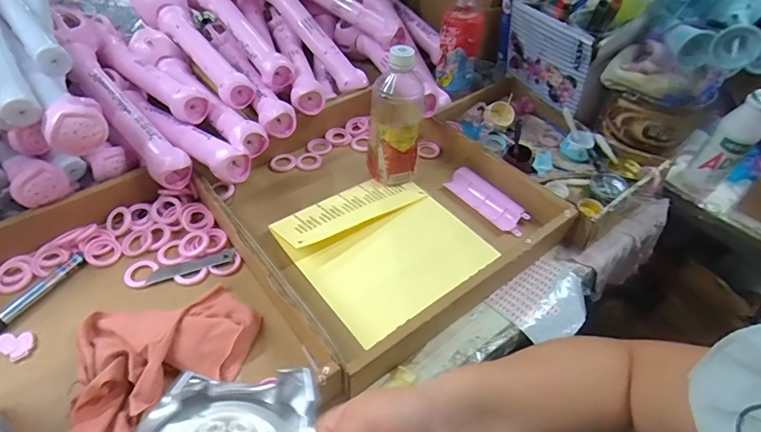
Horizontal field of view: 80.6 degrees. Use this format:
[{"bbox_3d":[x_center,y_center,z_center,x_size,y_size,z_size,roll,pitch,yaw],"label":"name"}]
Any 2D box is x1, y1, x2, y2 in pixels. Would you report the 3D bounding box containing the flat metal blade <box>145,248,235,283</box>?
[{"bbox_3d":[-0.221,0.058,0.525,0.098,0.004,0.020,-18,53,-19],"label":"flat metal blade"}]

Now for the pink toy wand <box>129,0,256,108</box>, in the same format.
[{"bbox_3d":[-0.287,-0.271,0.683,0.076,0.061,0.312,-29,56,-27],"label":"pink toy wand"}]

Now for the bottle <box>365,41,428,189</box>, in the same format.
[{"bbox_3d":[0.020,-0.125,0.589,0.069,0.183,0.056,2,49,-2],"label":"bottle"}]

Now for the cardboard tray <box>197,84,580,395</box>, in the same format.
[{"bbox_3d":[-0.004,-0.025,0.585,0.348,0.055,0.370,-29,57,-26],"label":"cardboard tray"}]

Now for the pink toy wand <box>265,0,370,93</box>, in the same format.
[{"bbox_3d":[-0.141,-0.323,0.734,0.318,0.059,0.065,47,57,1],"label":"pink toy wand"}]

